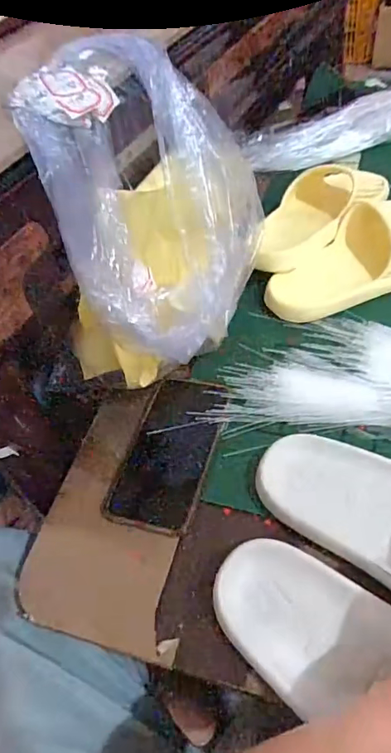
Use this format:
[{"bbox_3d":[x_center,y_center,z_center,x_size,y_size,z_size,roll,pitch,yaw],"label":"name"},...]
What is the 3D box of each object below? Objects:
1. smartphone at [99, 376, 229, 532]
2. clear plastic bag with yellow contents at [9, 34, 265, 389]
[{"bbox_3d":[-0.023,0.069,0.474,0.082,0.016,0.155,12,54,19],"label":"smartphone"},{"bbox_3d":[-0.043,-0.139,0.479,0.160,0.249,0.256,7,57,14],"label":"clear plastic bag with yellow contents"}]

